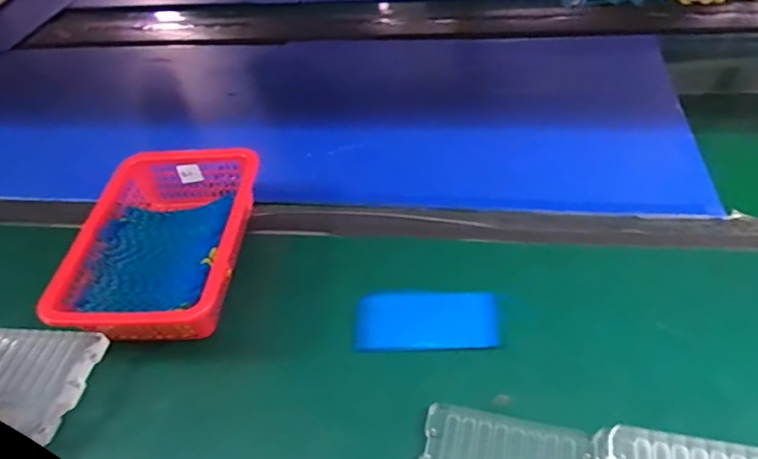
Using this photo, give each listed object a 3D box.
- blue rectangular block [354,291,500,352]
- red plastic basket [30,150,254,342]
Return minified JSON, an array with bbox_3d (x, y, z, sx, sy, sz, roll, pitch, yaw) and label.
[{"bbox_3d":[0.042,0.080,0.491,0.122,0.011,0.055,-3,45,5],"label":"blue rectangular block"},{"bbox_3d":[-0.203,0.015,0.543,0.150,0.060,0.219,-2,45,6],"label":"red plastic basket"}]

